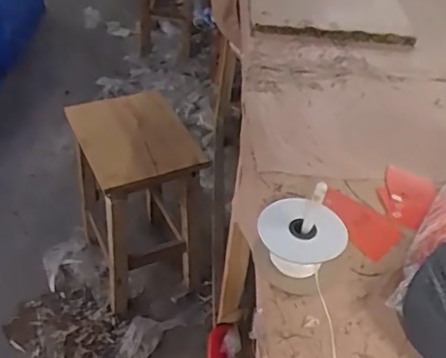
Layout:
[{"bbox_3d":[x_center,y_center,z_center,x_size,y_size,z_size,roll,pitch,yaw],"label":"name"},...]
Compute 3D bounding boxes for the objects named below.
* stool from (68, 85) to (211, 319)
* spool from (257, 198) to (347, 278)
[{"bbox_3d":[-0.214,0.053,1.409,0.245,0.449,0.323,-13,44,-20],"label":"stool"},{"bbox_3d":[0.085,0.064,0.606,0.092,0.067,0.079,18,43,15],"label":"spool"}]

